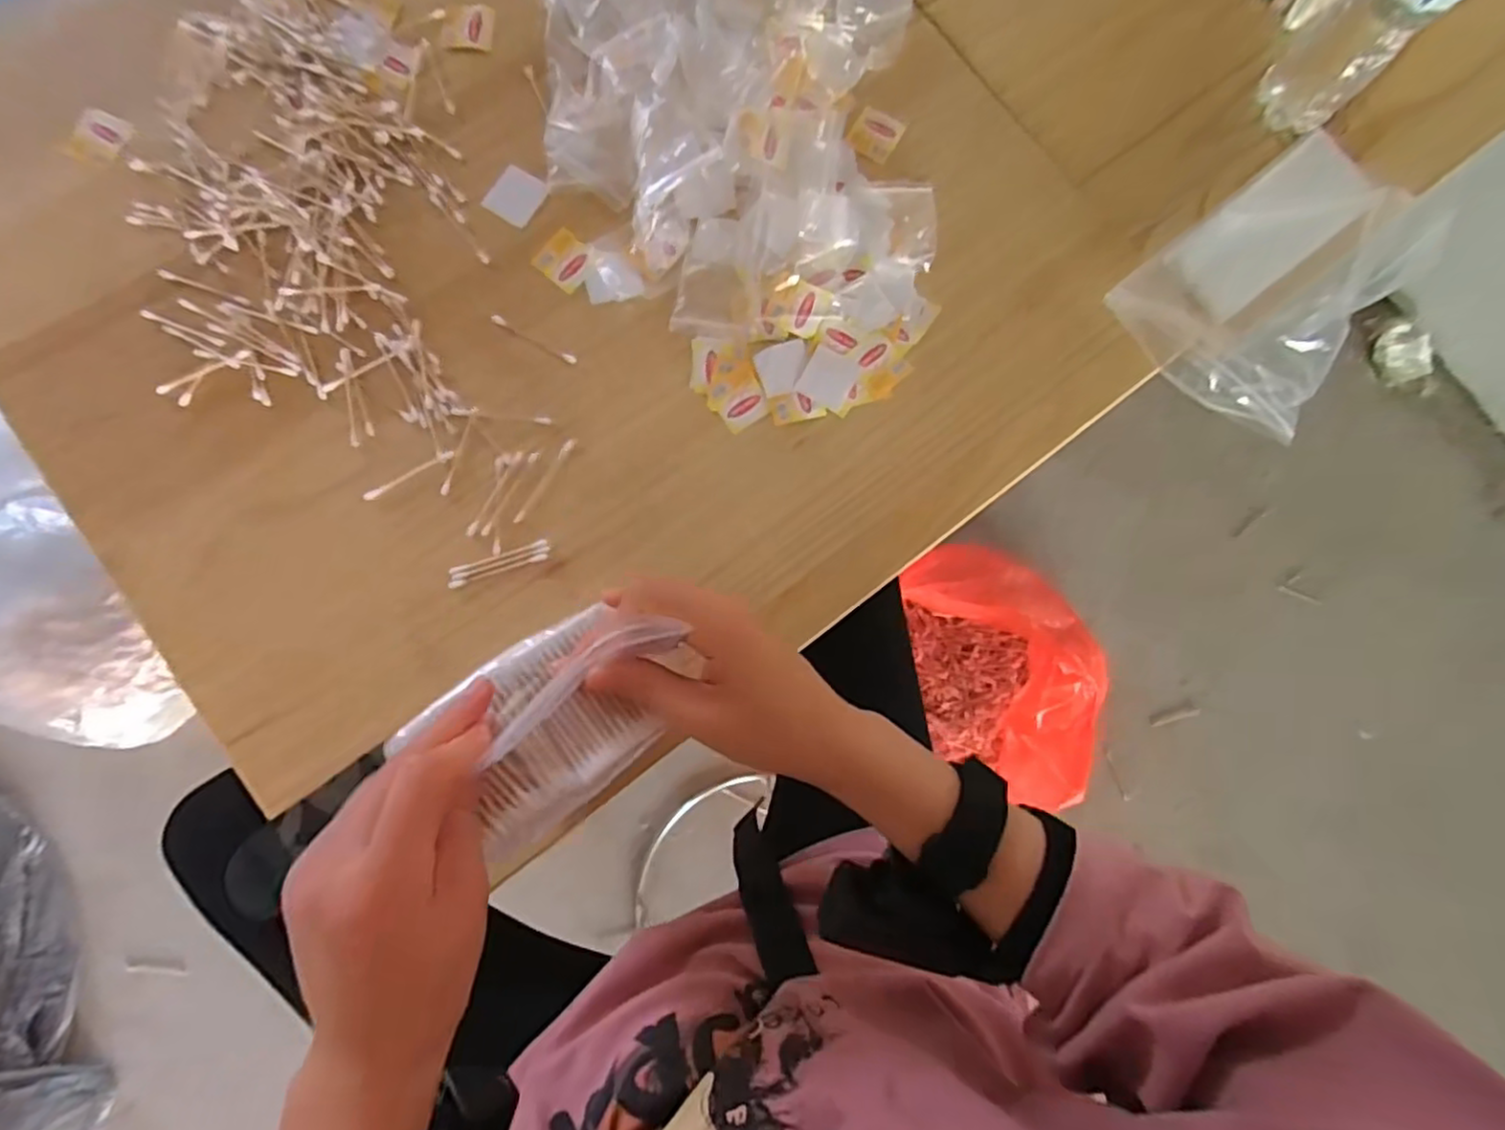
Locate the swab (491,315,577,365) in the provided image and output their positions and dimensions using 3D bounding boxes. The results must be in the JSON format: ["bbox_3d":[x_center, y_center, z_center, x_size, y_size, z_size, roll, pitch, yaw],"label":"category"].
[{"bbox_3d":[-0.167,-0.173,0.537,0.072,0.004,0.007,28,80,-1],"label":"swab"}]

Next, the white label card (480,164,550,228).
[{"bbox_3d":[-0.186,-0.292,0.553,0.040,0.004,0.044,30,80,0],"label":"white label card"}]

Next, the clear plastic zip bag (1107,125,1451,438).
[{"bbox_3d":[0.449,-0.241,0.585,0.263,0.034,0.166,-40,87,-9],"label":"clear plastic zip bag"}]

